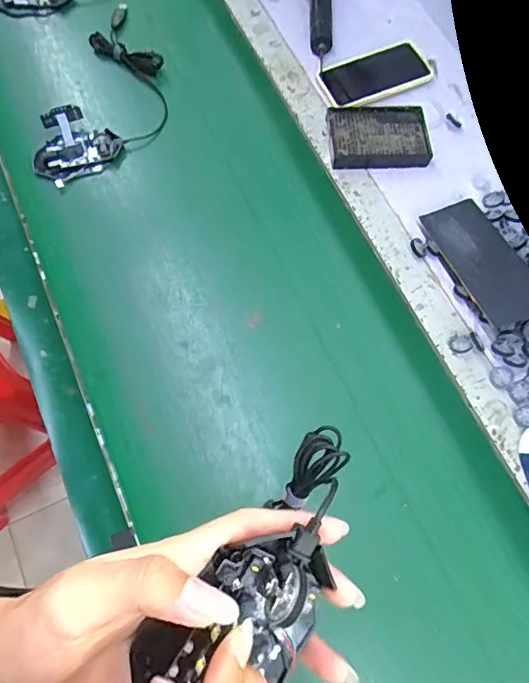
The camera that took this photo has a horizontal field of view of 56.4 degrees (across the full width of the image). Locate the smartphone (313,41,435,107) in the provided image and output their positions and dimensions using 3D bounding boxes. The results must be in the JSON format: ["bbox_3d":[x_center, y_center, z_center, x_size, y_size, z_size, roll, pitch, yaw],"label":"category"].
[{"bbox_3d":[0.164,-0.396,0.735,0.157,0.014,0.080,-22,72,-8],"label":"smartphone"}]

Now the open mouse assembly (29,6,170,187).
[{"bbox_3d":[-0.212,-0.350,0.703,0.143,0.035,0.313,19,72,6],"label":"open mouse assembly"}]

